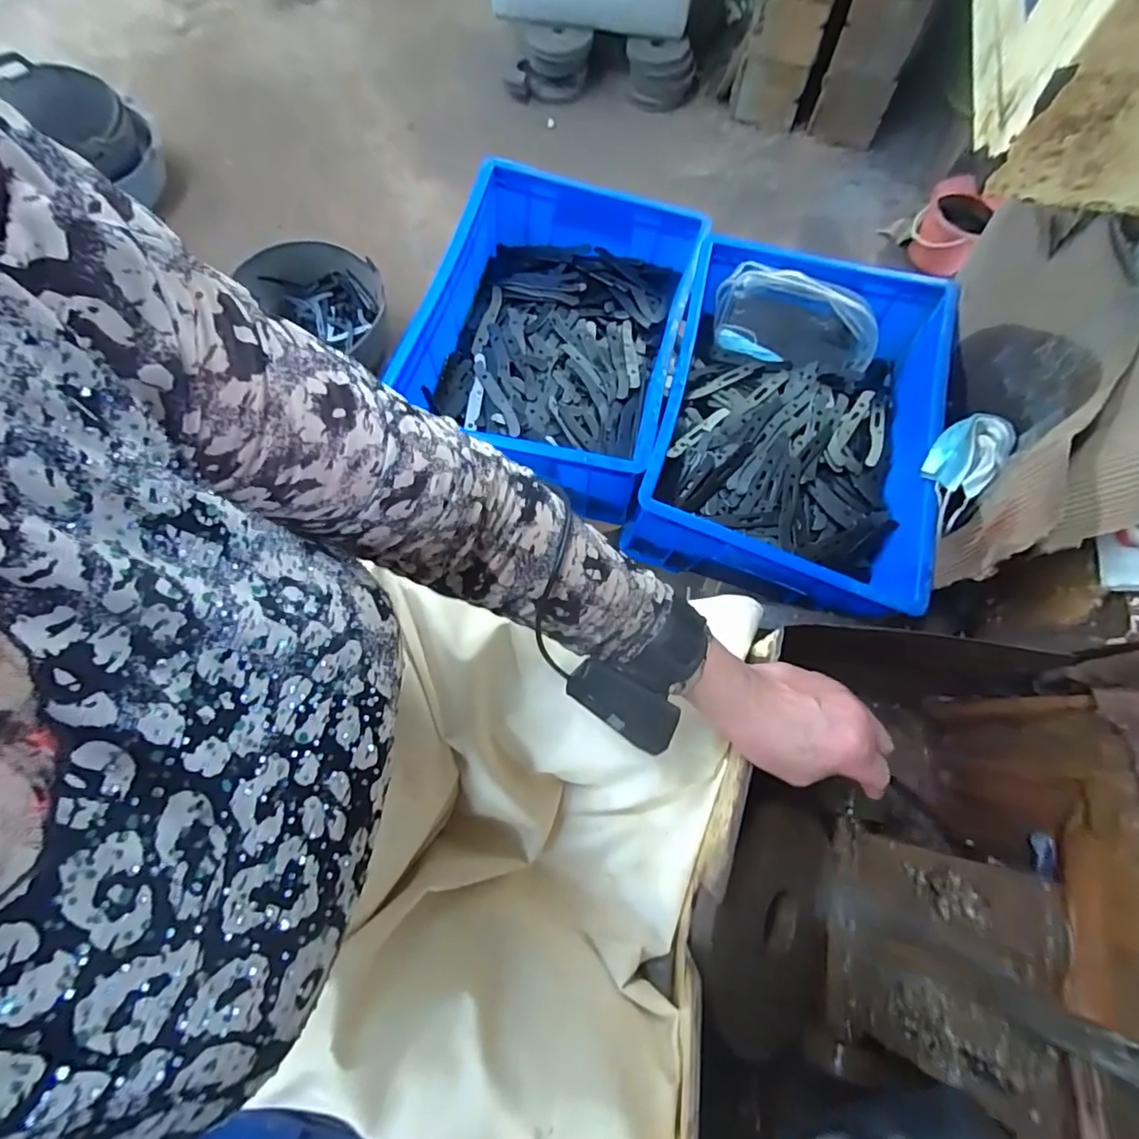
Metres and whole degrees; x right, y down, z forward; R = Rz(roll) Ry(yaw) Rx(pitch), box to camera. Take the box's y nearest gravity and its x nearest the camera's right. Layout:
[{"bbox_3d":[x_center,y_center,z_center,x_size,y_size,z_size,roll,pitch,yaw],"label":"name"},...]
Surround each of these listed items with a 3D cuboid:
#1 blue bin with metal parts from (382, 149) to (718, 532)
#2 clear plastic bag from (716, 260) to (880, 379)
[{"bbox_3d":[-0.020,-0.292,0.680,0.301,0.101,0.404,15,73,4],"label":"blue bin with metal parts"},{"bbox_3d":[0.287,-0.312,0.686,0.204,0.062,0.087,14,73,4],"label":"clear plastic bag"}]

